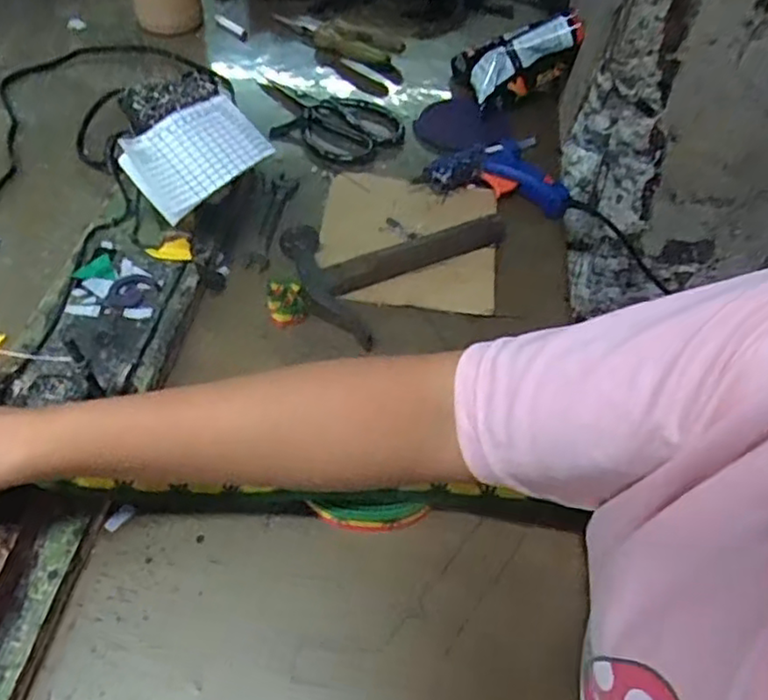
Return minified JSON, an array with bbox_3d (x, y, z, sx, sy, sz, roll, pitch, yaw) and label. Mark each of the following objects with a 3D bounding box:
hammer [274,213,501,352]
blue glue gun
[{"bbox_3d":[0.019,-0.077,0.543,0.179,0.023,0.108,-20,55,-17],"label":"hammer"},{"bbox_3d":[0.106,-0.173,0.622,0.130,0.025,0.091,9,52,4],"label":"blue glue gun"}]

